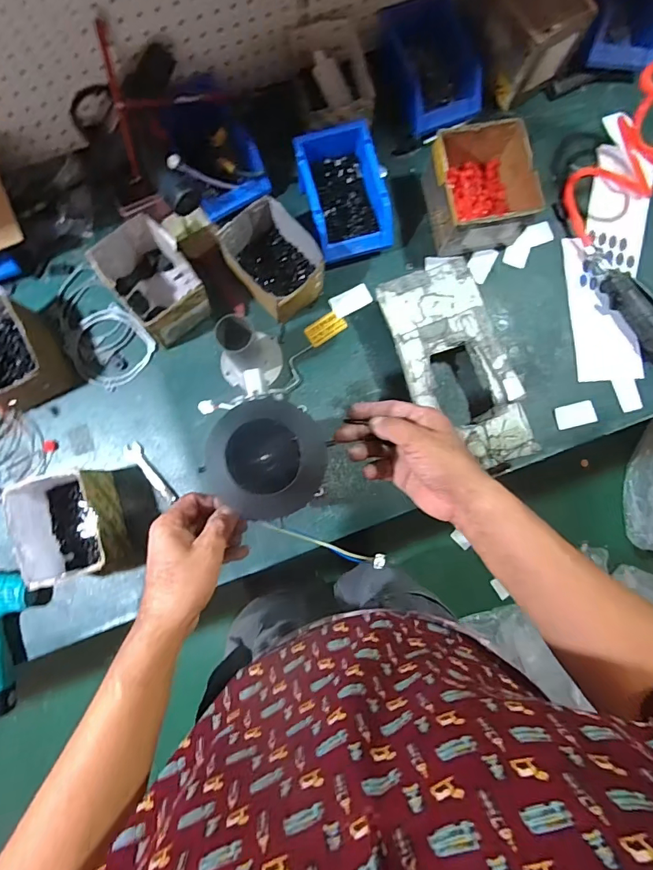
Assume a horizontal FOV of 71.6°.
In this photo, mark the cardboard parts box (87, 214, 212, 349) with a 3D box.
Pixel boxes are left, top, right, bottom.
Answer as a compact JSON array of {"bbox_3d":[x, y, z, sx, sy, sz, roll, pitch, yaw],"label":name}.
[{"bbox_3d":[-0.258,-0.231,0.690,0.118,0.091,0.157,-33,86,-4],"label":"cardboard parts box"}]

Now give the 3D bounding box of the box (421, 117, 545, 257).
[{"bbox_3d":[0.237,-0.377,0.702,0.140,0.100,0.149,-10,84,-2],"label":"box"}]

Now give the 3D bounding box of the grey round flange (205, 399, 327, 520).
[{"bbox_3d":[-0.052,0.021,0.400,0.100,0.031,0.100,0,84,-1],"label":"grey round flange"}]

